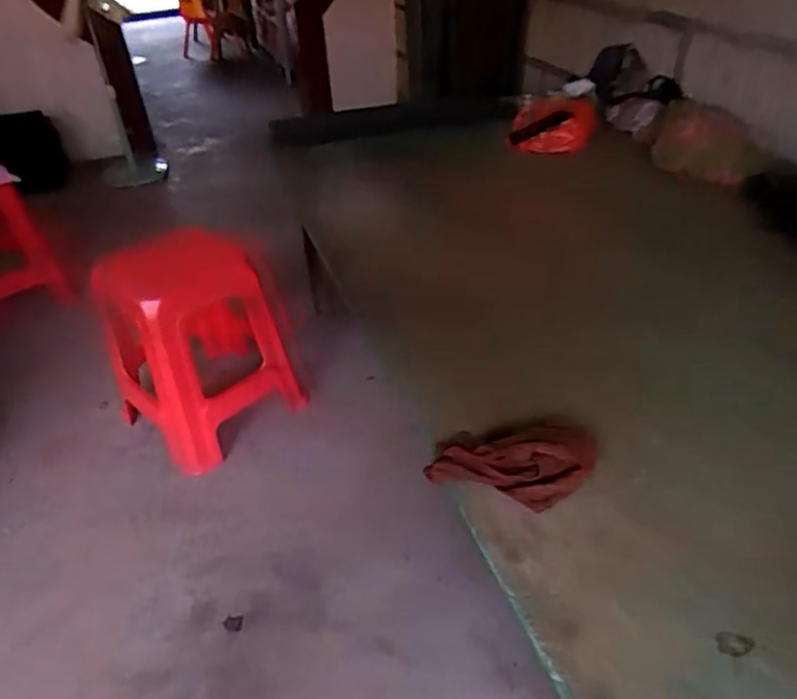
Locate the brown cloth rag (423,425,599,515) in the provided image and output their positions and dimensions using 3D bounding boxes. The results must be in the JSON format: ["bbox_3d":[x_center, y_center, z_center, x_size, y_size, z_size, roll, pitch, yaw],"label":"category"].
[{"bbox_3d":[0.129,0.129,0.721,0.192,0.047,0.107,-3,37,1],"label":"brown cloth rag"}]

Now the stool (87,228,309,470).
[{"bbox_3d":[-0.468,-0.031,1.523,0.355,0.522,0.366,29,48,35],"label":"stool"}]

